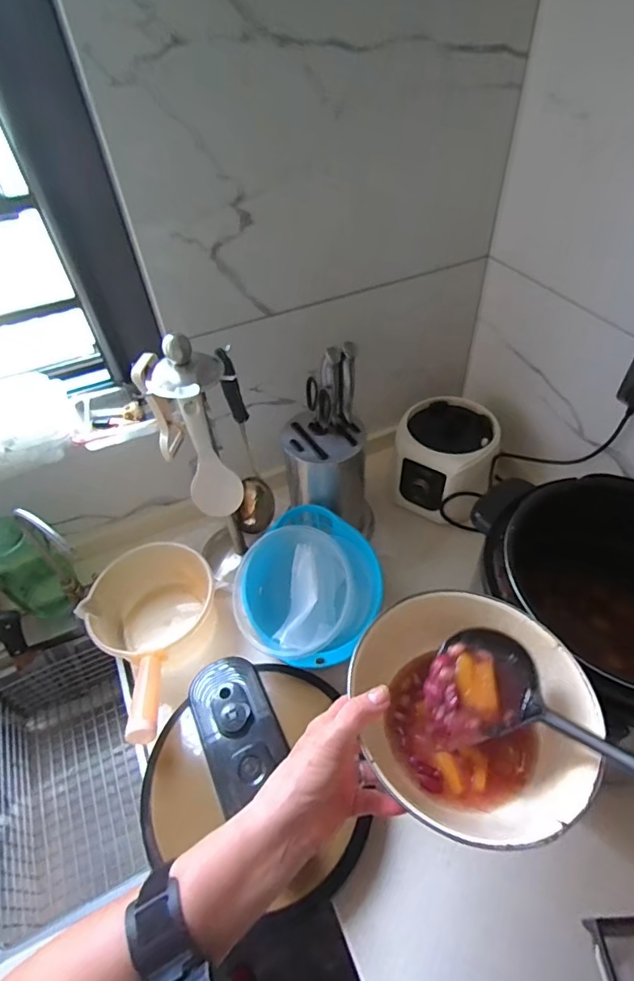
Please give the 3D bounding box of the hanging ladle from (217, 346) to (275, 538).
[{"bbox_3d":[-0.113,-0.059,0.708,0.063,0.321,0.107,-16,49,-10],"label":"hanging ladle"}]

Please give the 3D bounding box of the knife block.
[{"bbox_3d":[0.020,-0.049,0.762,0.135,0.333,0.101,-2,48,2],"label":"knife block"}]

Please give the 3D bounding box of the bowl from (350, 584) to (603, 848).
[{"bbox_3d":[0.135,0.191,0.430,0.182,0.079,0.193,-2,48,2],"label":"bowl"}]

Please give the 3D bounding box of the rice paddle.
[{"bbox_3d":[-0.136,-0.038,0.605,0.062,0.194,0.017,-21,50,-14],"label":"rice paddle"}]

